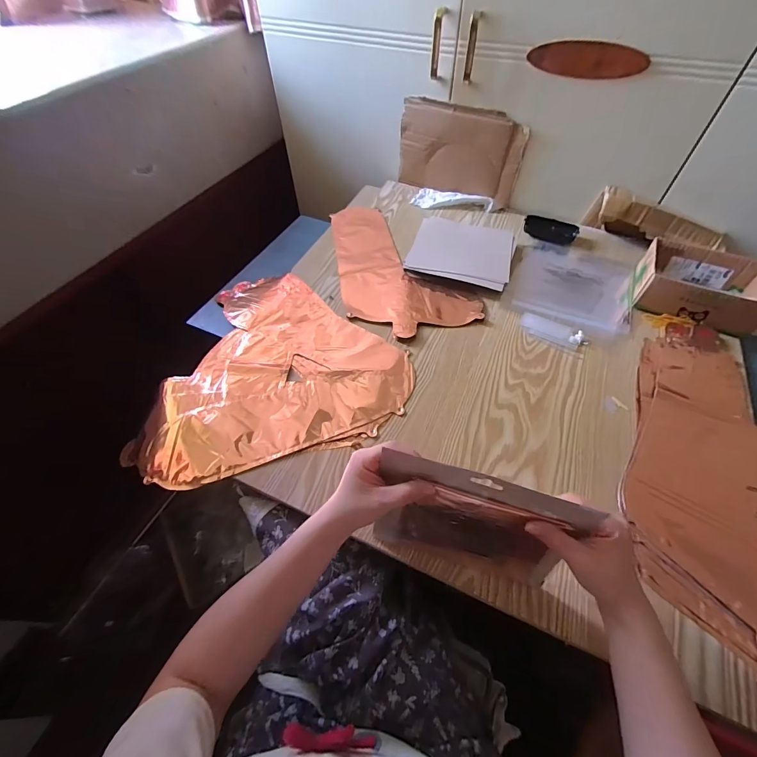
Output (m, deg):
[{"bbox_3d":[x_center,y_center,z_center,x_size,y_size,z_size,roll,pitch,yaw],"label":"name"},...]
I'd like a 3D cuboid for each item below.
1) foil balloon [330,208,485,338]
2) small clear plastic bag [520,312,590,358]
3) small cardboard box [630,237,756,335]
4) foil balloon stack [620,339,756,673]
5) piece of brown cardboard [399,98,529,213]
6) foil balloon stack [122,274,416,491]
[{"bbox_3d":[0.016,-0.235,0.724,0.219,0.010,0.402,-17,56,-10],"label":"foil balloon"},{"bbox_3d":[0.298,-0.080,0.609,0.110,0.009,0.055,29,60,20],"label":"small clear plastic bag"},{"bbox_3d":[0.558,-0.163,0.625,0.182,0.059,0.134,19,57,15],"label":"small cardboard box"},{"bbox_3d":[0.439,0.117,0.465,0.199,0.019,0.413,23,58,17],"label":"foil balloon stack"},{"bbox_3d":[0.175,-0.495,0.795,0.270,0.180,0.024,20,64,15],"label":"piece of brown cardboard"},{"bbox_3d":[-0.173,-0.042,0.591,0.405,0.017,0.383,-13,55,-7],"label":"foil balloon stack"}]

